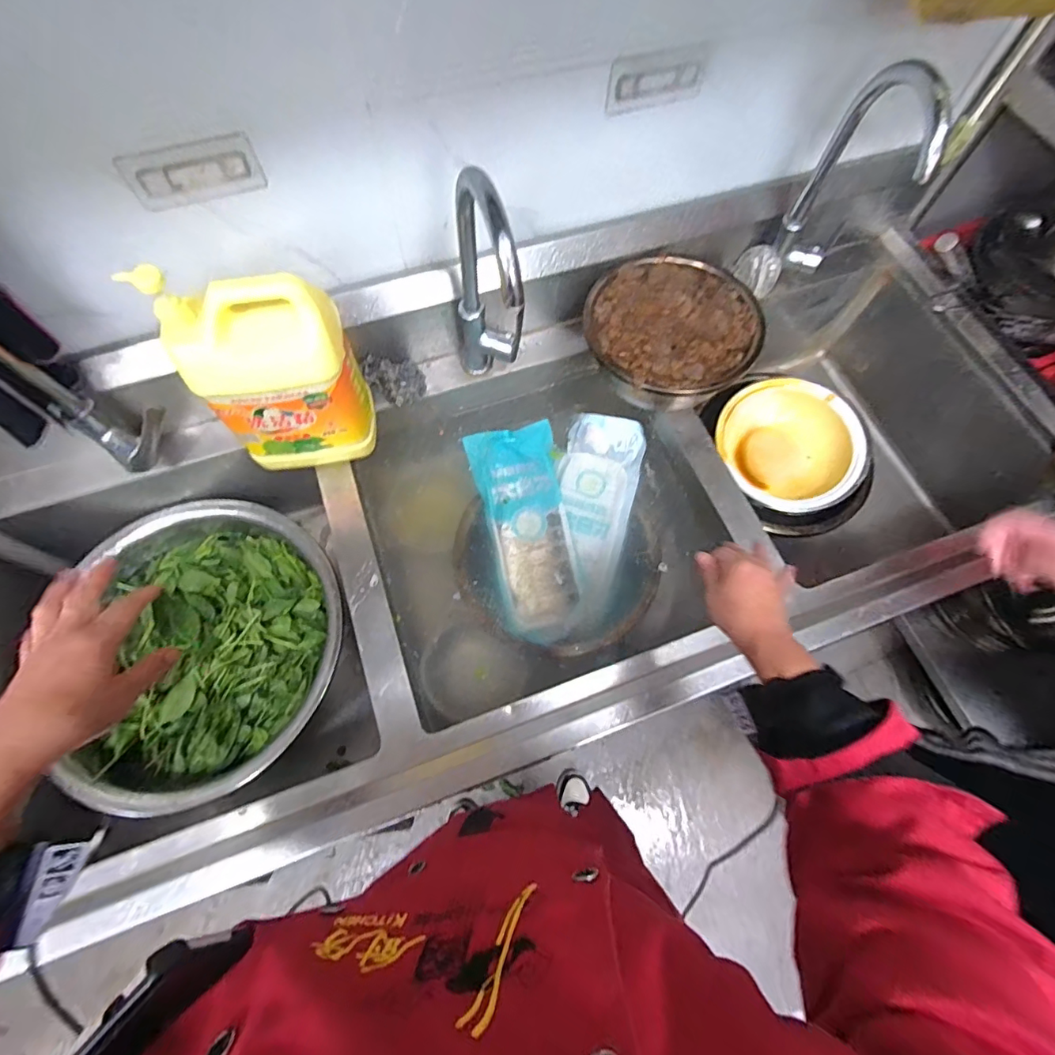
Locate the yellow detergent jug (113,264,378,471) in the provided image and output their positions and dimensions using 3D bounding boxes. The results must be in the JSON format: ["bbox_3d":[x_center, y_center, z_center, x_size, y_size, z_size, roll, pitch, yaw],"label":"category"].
[{"bbox_3d":[-0.324,-0.193,0.681,0.196,0.277,0.106,-14,68,-7],"label":"yellow detergent jug"}]

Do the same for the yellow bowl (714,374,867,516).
[{"bbox_3d":[0.503,-0.152,1.013,0.271,0.125,0.235,29,70,11],"label":"yellow bowl"}]

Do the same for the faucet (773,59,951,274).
[{"bbox_3d":[0.469,-0.483,0.762,0.090,0.311,0.196,10,68,3],"label":"faucet"}]

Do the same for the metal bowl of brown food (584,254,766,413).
[{"bbox_3d":[0.230,-0.311,0.839,0.268,0.081,0.261,0,67,-1],"label":"metal bowl of brown food"}]

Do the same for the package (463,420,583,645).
[{"bbox_3d":[-0.004,0.004,0.902,0.154,0.054,0.386,-9,68,-5],"label":"package"}]

